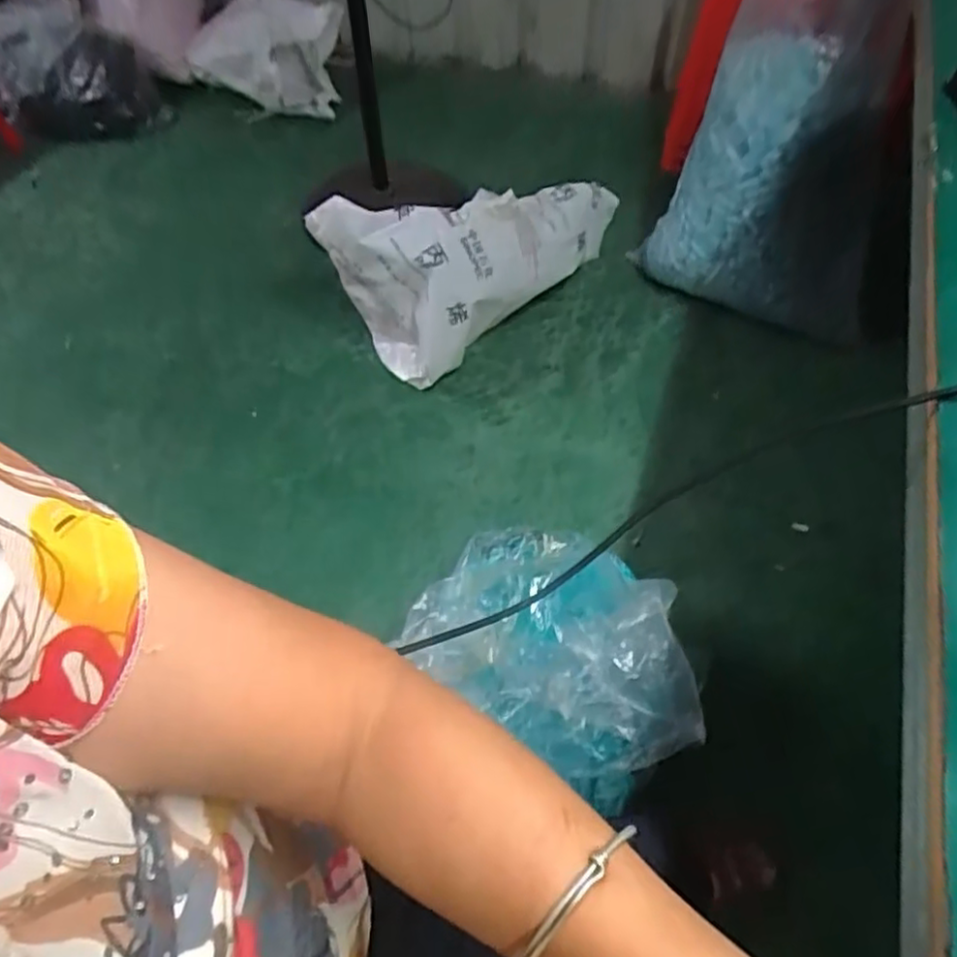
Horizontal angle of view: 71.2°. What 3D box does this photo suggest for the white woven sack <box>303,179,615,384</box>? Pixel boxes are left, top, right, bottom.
[{"bbox_3d":[0.021,-0.467,1.362,0.569,0.305,0.261,-38,63,-21],"label":"white woven sack"}]

